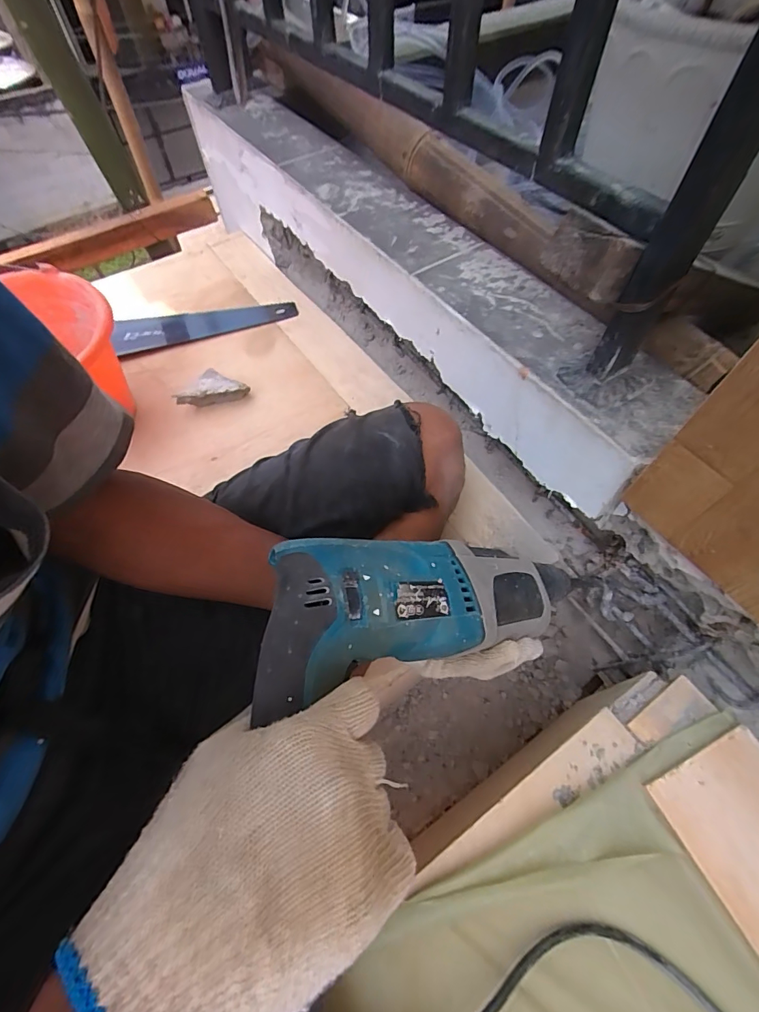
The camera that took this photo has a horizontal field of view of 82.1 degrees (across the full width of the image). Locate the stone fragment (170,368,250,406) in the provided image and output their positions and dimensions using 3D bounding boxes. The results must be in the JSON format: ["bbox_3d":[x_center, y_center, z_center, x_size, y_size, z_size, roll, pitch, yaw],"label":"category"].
[{"bbox_3d":[-0.248,-0.179,0.649,0.100,0.030,0.050,-8,59,-3],"label":"stone fragment"}]

